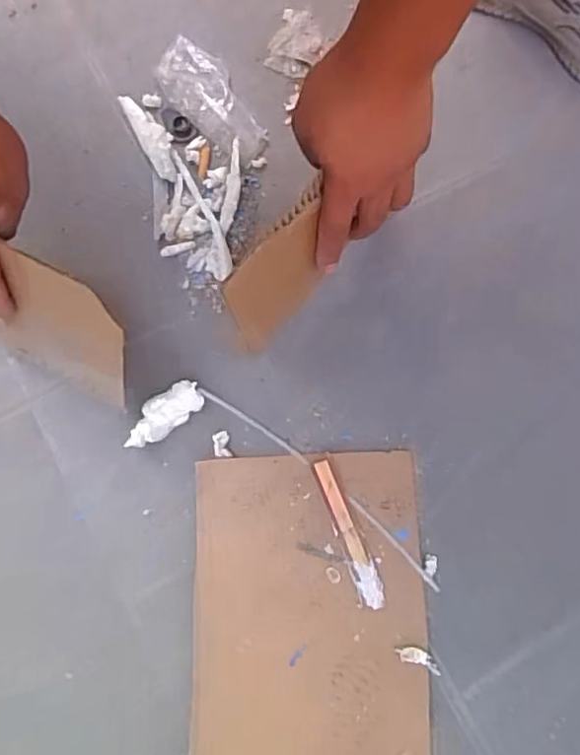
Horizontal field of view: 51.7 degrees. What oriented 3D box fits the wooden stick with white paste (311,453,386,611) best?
[{"bbox_3d":[0.049,0.134,0.514,0.018,0.013,0.130,-21,79,-6],"label":"wooden stick with white paste"}]

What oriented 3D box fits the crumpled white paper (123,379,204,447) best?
[{"bbox_3d":[-0.112,0.033,0.530,0.075,0.031,0.030,-37,81,-9],"label":"crumpled white paper"}]

